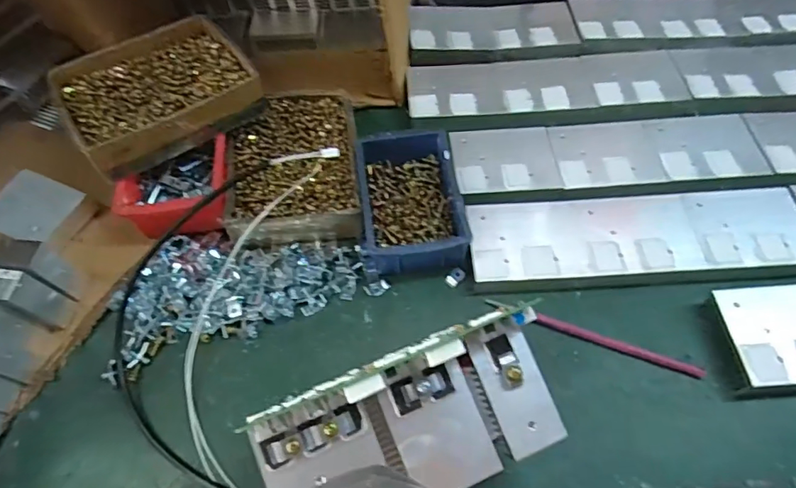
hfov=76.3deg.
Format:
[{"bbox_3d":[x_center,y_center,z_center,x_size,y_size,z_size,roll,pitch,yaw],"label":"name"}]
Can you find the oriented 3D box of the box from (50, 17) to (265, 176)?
[{"bbox_3d":[-0.242,-0.157,0.512,0.169,0.042,0.148,-30,63,-16],"label":"box"}]

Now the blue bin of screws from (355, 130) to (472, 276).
[{"bbox_3d":[0.012,-0.042,0.502,0.094,0.056,0.139,-6,59,-2],"label":"blue bin of screws"}]

